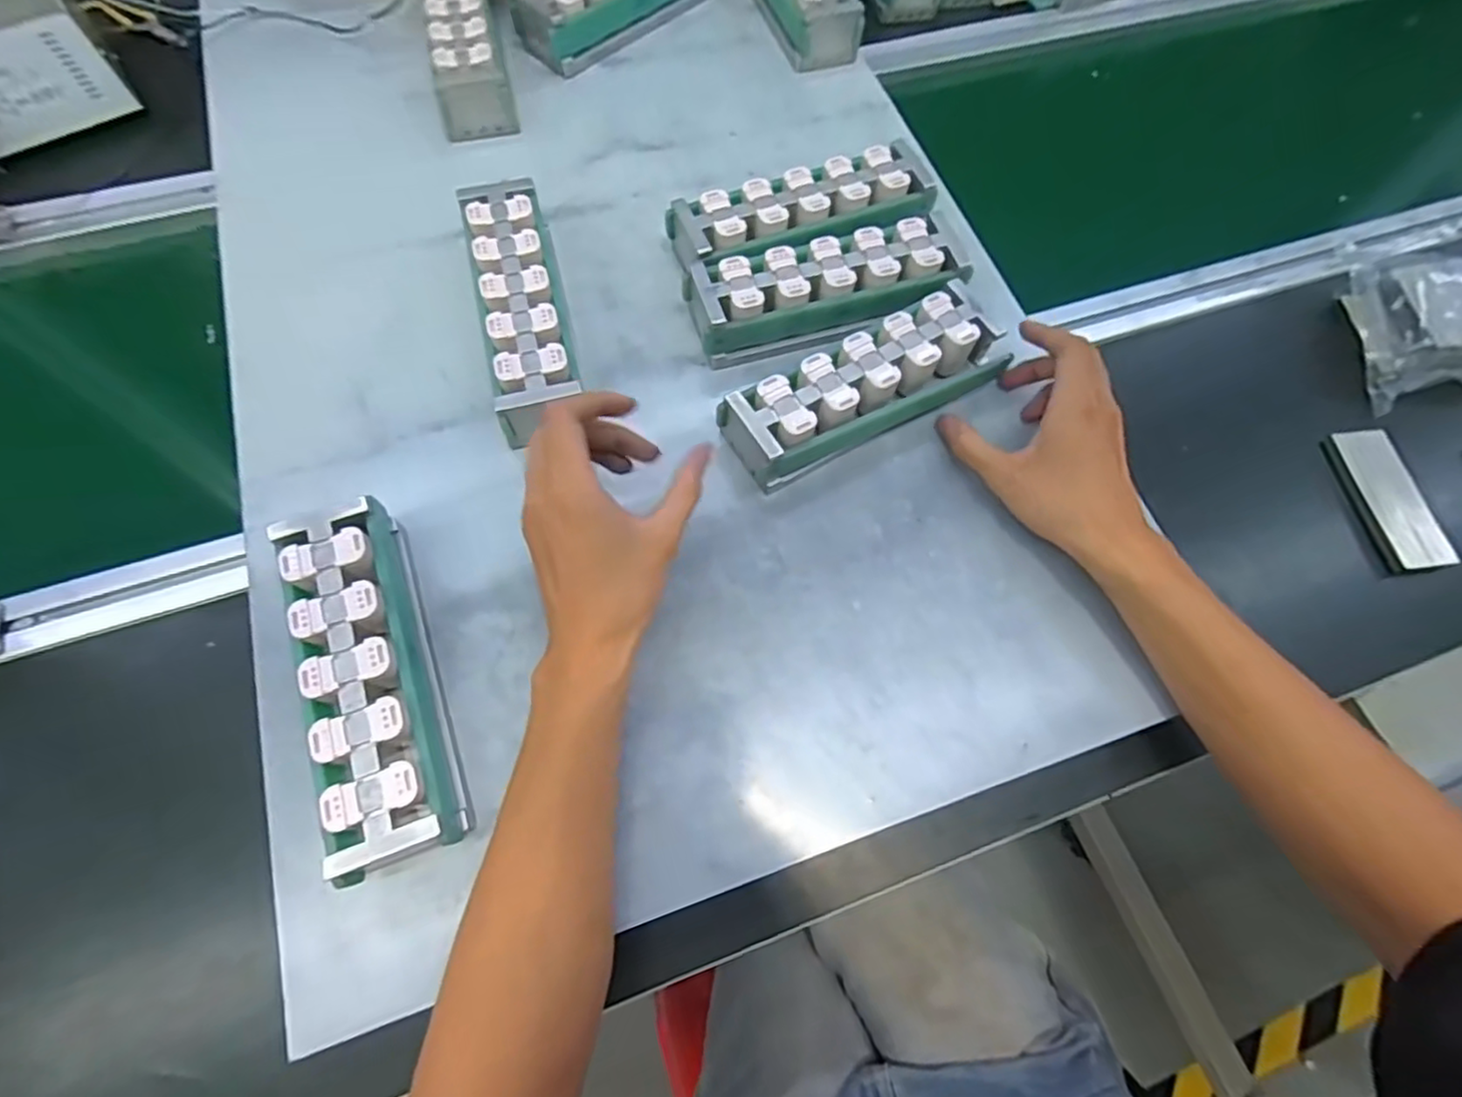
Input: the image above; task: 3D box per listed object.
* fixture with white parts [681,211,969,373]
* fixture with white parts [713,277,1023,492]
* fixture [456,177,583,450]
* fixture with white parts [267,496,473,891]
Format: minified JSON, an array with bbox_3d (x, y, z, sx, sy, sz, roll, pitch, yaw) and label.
[{"bbox_3d":[0.068,-0.182,0.463,0.192,0.048,0.063,-14,69,-8],"label":"fixture with white parts"},{"bbox_3d":[0.088,-0.107,0.434,0.192,0.048,0.063,-27,72,-12],"label":"fixture with white parts"},{"bbox_3d":[-0.142,-0.165,0.449,0.054,0.049,0.198,-14,69,-7],"label":"fixture"},{"bbox_3d":[-0.195,0.070,0.353,0.054,0.047,0.190,-19,70,-10],"label":"fixture with white parts"}]

